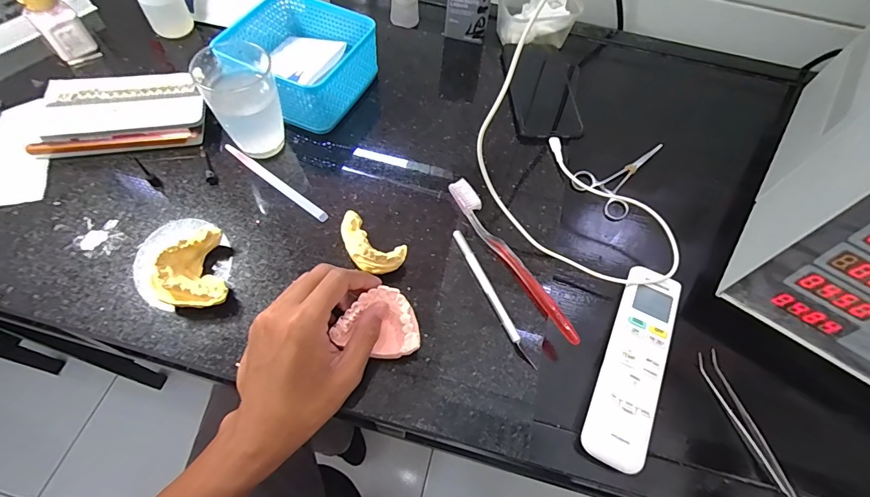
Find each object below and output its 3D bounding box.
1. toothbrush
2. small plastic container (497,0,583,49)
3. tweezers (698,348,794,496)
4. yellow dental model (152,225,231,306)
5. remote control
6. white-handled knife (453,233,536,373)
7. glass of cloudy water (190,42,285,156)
[{"bbox_3d":[0.069,0.007,0.384,0.022,0.012,0.188,-26,66,-17],"label":"toothbrush"},{"bbox_3d":[0.137,-0.312,0.556,0.103,0.054,0.065,-3,61,-5],"label":"small plastic container"},{"bbox_3d":[0.260,0.154,0.335,0.018,0.008,0.143,-12,63,-10],"label":"tweezers"},{"bbox_3d":[-0.202,0.019,0.344,0.049,0.033,0.065,-13,63,-11],"label":"yellow dental model"},{"bbox_3d":[0.171,0.093,0.350,0.046,0.014,0.177,26,63,10],"label":"remote control"},{"bbox_3d":[0.050,0.041,0.366,0.009,0.006,0.139,-21,64,-14],"label":"white-handled knife"},{"bbox_3d":[-0.184,-0.145,0.401,0.061,0.094,0.070,-22,65,-15],"label":"glass of cloudy water"}]

